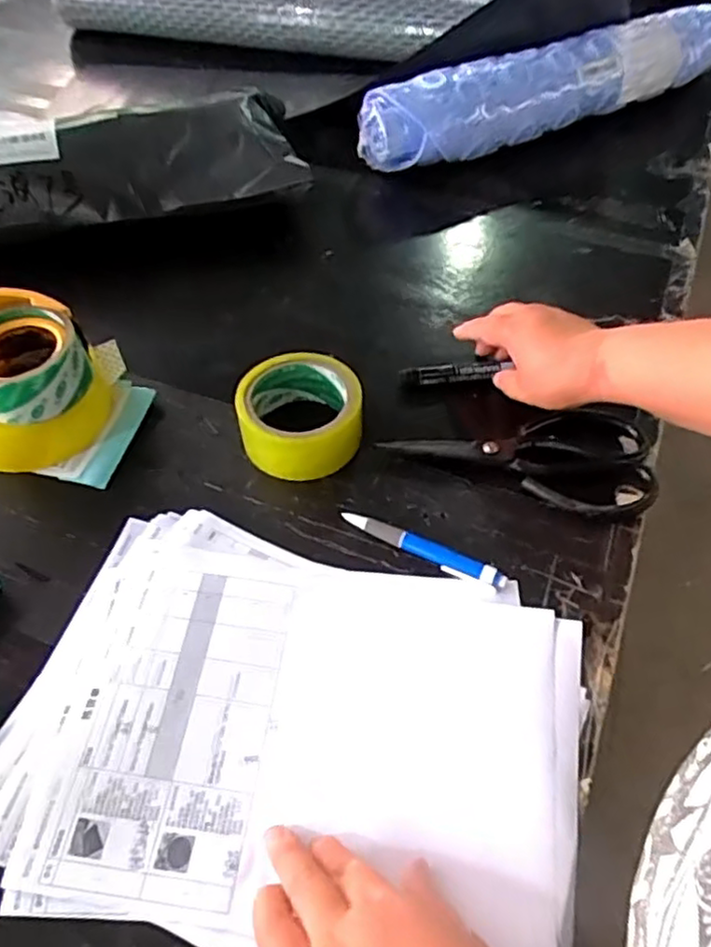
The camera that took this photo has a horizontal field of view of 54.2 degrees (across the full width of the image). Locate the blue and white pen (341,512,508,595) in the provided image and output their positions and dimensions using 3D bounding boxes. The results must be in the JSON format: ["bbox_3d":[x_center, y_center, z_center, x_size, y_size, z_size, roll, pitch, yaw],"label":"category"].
[{"bbox_3d":[0.048,0.053,0.499,0.124,0.011,0.015,25,57,17],"label":"blue and white pen"}]

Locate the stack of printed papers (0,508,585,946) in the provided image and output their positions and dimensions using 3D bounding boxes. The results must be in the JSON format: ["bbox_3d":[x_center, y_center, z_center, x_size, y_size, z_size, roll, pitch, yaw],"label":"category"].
[{"bbox_3d":[-0.037,0.155,0.427,0.338,0.014,0.240,13,54,9],"label":"stack of printed papers"}]

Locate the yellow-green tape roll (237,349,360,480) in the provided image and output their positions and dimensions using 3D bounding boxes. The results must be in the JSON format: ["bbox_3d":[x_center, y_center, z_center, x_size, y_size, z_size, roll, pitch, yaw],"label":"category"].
[{"bbox_3d":[-0.045,-0.047,0.556,0.093,0.047,0.097,0,53,0],"label":"yellow-green tape roll"}]

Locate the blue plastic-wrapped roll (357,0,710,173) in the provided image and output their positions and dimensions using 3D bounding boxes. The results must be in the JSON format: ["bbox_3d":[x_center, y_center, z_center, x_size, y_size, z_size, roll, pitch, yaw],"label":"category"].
[{"bbox_3d":[0.249,-0.475,0.853,0.539,0.090,0.081,-24,57,-17],"label":"blue plastic-wrapped roll"}]

